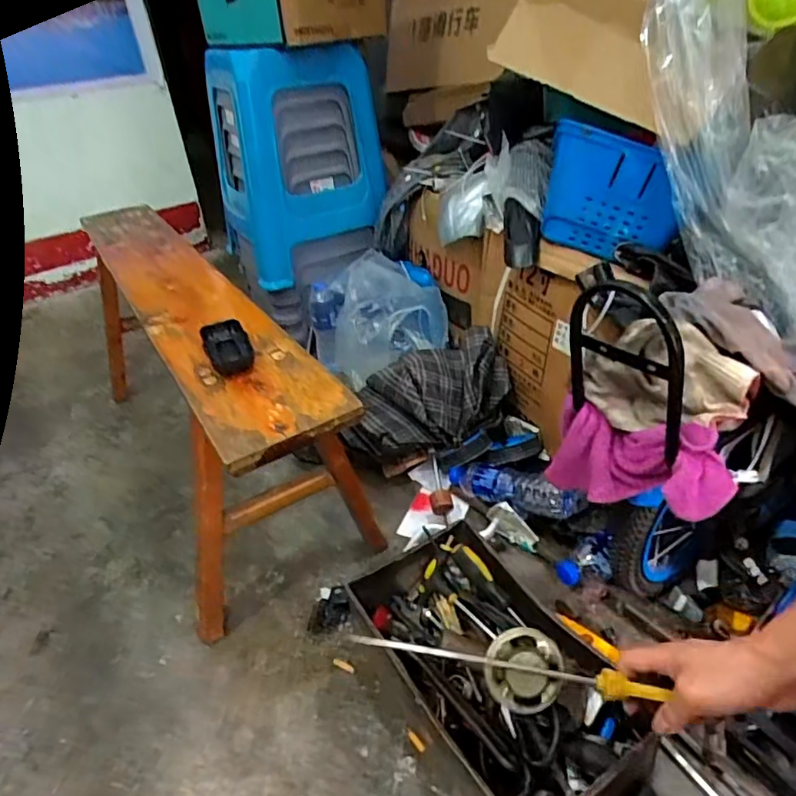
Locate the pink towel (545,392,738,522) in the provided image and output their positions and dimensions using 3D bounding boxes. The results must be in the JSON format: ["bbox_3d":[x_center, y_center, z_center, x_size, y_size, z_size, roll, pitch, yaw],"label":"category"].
[{"bbox_3d":[0.258,0.066,0.638,0.070,0.106,0.206,-33,25,-33],"label":"pink towel"}]

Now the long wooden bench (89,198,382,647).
[{"bbox_3d":[-0.341,-0.028,0.998,0.288,0.370,0.924,-21,37,-24],"label":"long wooden bench"}]

